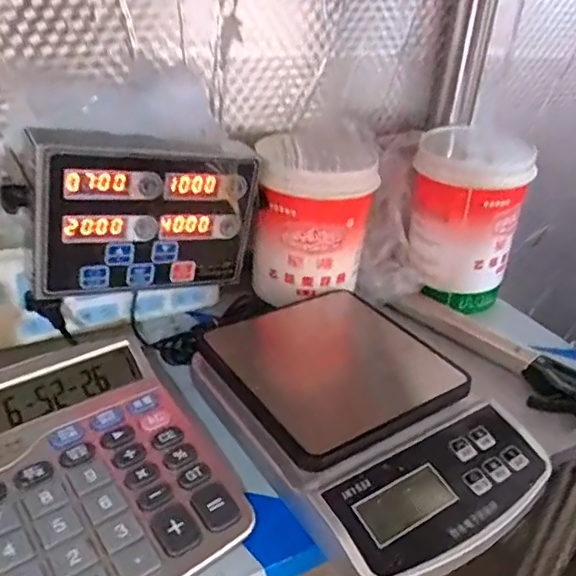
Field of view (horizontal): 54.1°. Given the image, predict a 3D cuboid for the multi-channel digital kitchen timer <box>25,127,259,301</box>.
[{"bbox_3d":[-0.109,-0.060,0.427,0.168,0.117,0.061,-13,35,-27],"label":"multi-channel digital kitchen timer"}]

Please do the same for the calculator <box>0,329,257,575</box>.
[{"bbox_3d":[-0.118,0.101,0.341,0.153,0.037,0.178,-19,39,-34],"label":"calculator"}]

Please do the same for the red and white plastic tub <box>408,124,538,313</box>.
[{"bbox_3d":[0.177,-0.077,0.560,0.109,0.165,0.120,13,32,13],"label":"red and white plastic tub"}]

